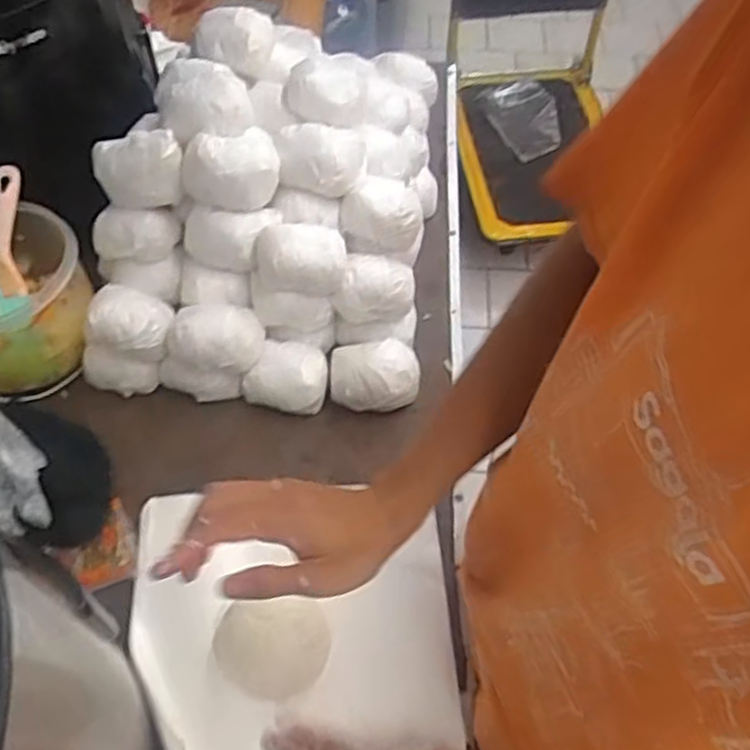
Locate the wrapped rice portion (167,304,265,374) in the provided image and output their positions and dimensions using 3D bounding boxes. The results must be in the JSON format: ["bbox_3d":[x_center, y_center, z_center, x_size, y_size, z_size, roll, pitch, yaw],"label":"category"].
[{"bbox_3d":[-0.161,-0.043,0.726,0.091,0.045,0.065,2,56,2],"label":"wrapped rice portion"}]

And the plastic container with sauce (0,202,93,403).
[{"bbox_3d":[-0.395,-0.077,0.771,0.182,0.117,0.185,-31,61,-19],"label":"plastic container with sauce"}]

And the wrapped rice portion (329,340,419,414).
[{"bbox_3d":[-0.001,-0.002,0.757,0.093,0.047,0.069,-1,56,0],"label":"wrapped rice portion"}]

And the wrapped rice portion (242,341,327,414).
[{"bbox_3d":[-0.090,0.000,0.752,0.084,0.041,0.072,18,58,13],"label":"wrapped rice portion"}]

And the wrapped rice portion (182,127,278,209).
[{"bbox_3d":[-0.149,-0.220,0.738,0.100,0.056,0.094,-14,57,-9],"label":"wrapped rice portion"}]

